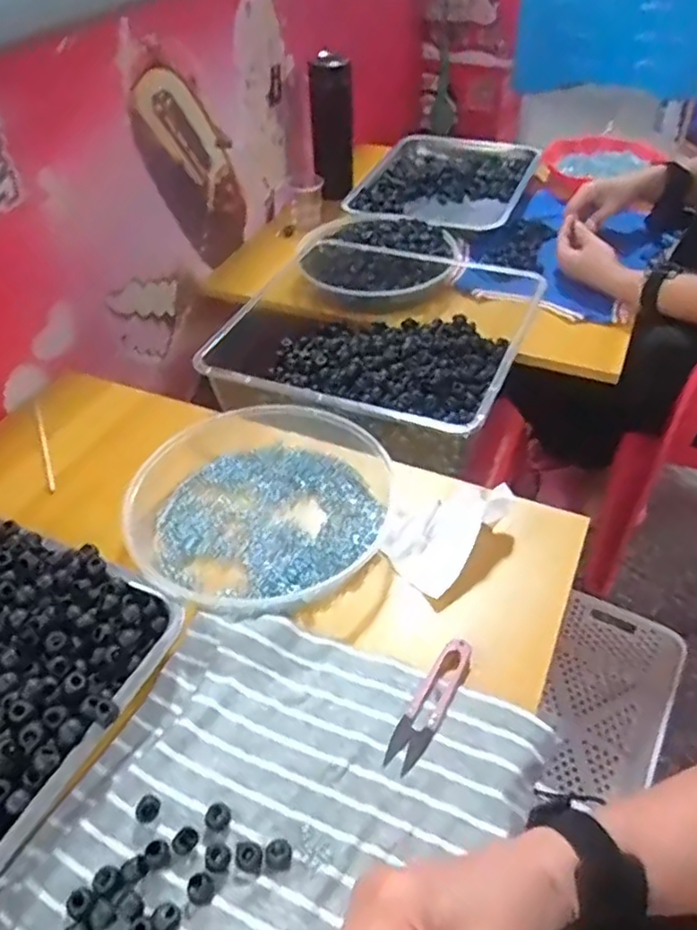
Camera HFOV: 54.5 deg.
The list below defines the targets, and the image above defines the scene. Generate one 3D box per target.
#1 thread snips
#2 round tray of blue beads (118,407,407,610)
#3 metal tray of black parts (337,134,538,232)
[{"bbox_3d":[0.057,0.163,0.467,0.025,0.012,0.099,23,50,24],"label":"thread snips"},{"bbox_3d":[-0.075,0.017,0.601,0.223,0.043,0.234,-2,45,1],"label":"round tray of blue beads"},{"bbox_3d":[0.164,-0.479,1.176,0.280,0.053,0.359,13,47,15],"label":"metal tray of black parts"}]

